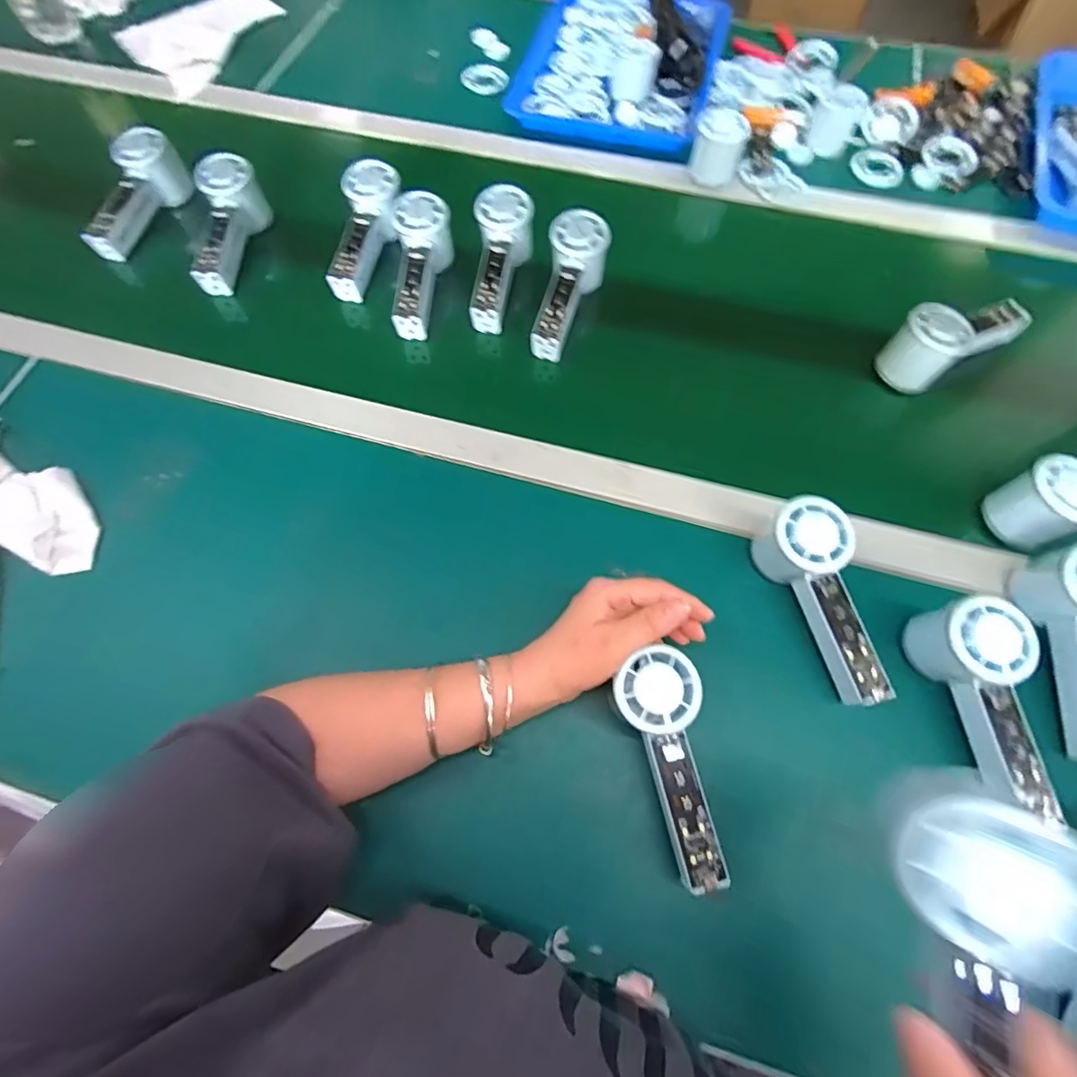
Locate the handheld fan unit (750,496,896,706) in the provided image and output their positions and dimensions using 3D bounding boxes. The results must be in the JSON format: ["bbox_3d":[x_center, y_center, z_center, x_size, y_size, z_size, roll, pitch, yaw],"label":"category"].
[{"bbox_3d":[0.220,0.048,0.416,0.056,0.058,0.155,-15,79,-6],"label":"handheld fan unit"}]

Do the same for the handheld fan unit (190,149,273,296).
[{"bbox_3d":[-0.351,-0.343,0.600,0.054,0.063,0.158,5,80,3],"label":"handheld fan unit"}]

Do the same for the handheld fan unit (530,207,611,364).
[{"bbox_3d":[0.028,-0.258,0.546,0.057,0.040,0.156,17,85,8],"label":"handheld fan unit"}]

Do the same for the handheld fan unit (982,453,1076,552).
[{"bbox_3d":[0.463,-0.036,0.444,0.152,0.054,0.059,-11,66,-5],"label":"handheld fan unit"}]

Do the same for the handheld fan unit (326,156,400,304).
[{"bbox_3d":[-0.191,-0.336,0.584,0.054,0.038,0.161,10,83,5],"label":"handheld fan unit"}]

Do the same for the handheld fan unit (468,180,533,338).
[{"bbox_3d":[-0.043,-0.294,0.572,0.060,0.052,0.155,10,84,5],"label":"handheld fan unit"}]

